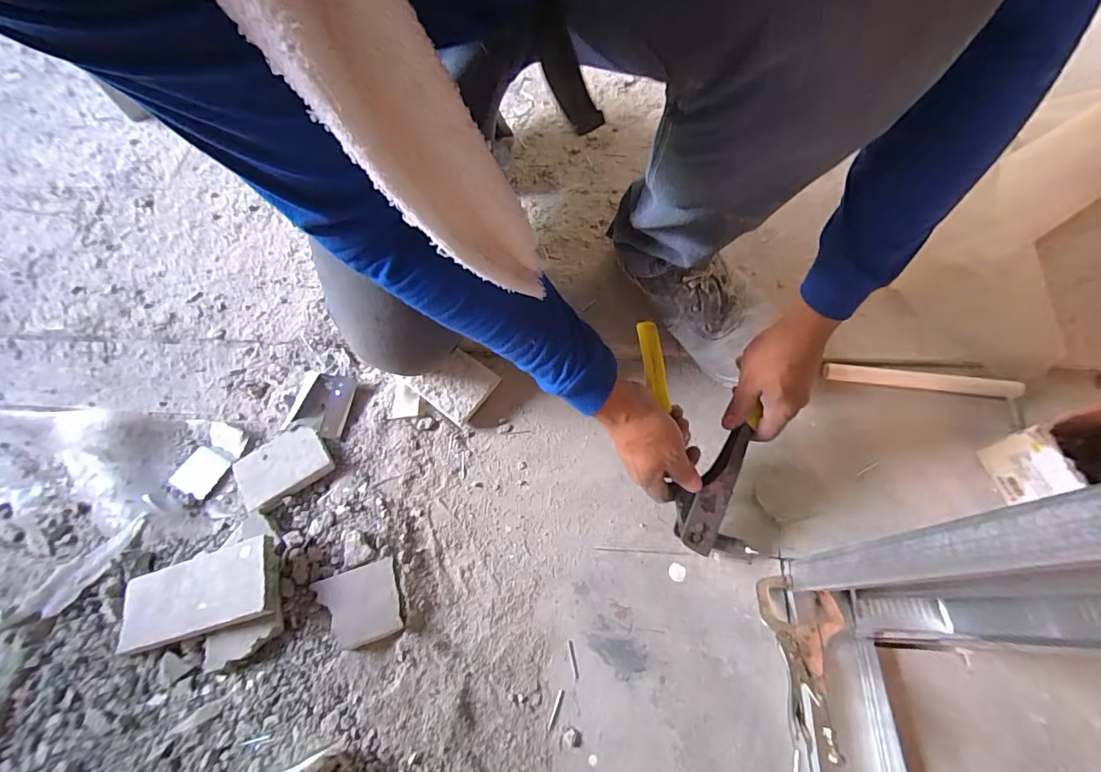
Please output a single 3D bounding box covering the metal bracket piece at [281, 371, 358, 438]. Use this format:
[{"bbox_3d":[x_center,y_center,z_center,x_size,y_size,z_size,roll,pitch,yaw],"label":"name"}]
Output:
[{"bbox_3d":[-0.294,0.023,0.603,0.071,0.018,0.079,10,65,8],"label":"metal bracket piece"}]

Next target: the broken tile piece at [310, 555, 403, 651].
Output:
[{"bbox_3d":[-0.202,0.230,0.493,0.079,0.007,0.076,-19,65,-6],"label":"broken tile piece"}]

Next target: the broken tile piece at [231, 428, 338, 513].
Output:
[{"bbox_3d":[-0.327,0.097,0.572,0.104,0.021,0.082,-32,67,-12],"label":"broken tile piece"}]

